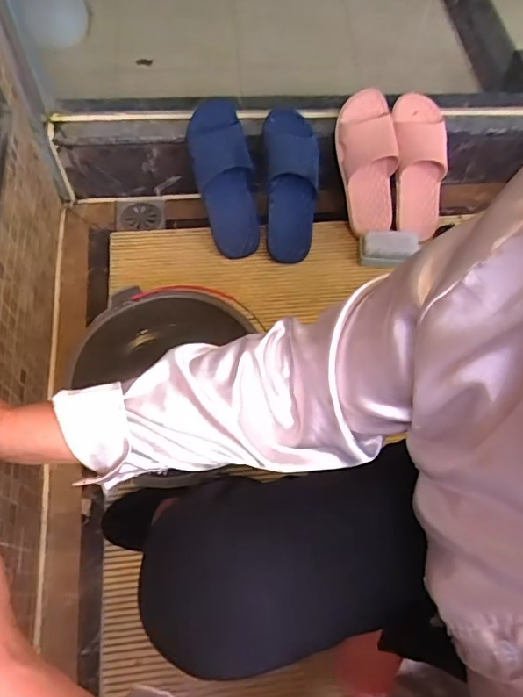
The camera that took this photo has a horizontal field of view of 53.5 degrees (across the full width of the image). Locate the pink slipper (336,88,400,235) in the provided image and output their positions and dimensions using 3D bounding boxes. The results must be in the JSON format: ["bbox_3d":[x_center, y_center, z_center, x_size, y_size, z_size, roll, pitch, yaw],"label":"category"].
[{"bbox_3d":[0.216,-0.362,1.018,0.109,0.259,0.072,-15,25,-11],"label":"pink slipper"}]

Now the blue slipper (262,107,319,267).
[{"bbox_3d":[0.058,-0.320,1.030,0.107,0.287,0.073,-3,17,-5],"label":"blue slipper"}]

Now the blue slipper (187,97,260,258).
[{"bbox_3d":[-0.072,-0.326,1.015,0.113,0.295,0.096,-16,21,-12],"label":"blue slipper"}]

